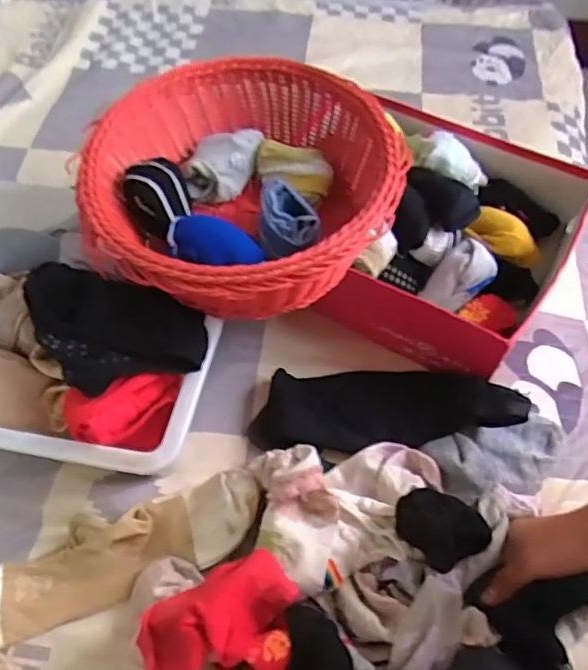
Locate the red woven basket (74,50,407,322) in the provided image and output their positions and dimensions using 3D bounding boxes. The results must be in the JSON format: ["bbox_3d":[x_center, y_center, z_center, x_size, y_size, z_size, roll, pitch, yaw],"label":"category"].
[{"bbox_3d":[-0.049,-0.131,0.550,0.273,0.095,0.271,0,58,1],"label":"red woven basket"}]

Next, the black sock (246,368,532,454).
[{"bbox_3d":[0.084,0.066,0.580,0.246,0.068,0.090,-3,57,-2],"label":"black sock"}]

